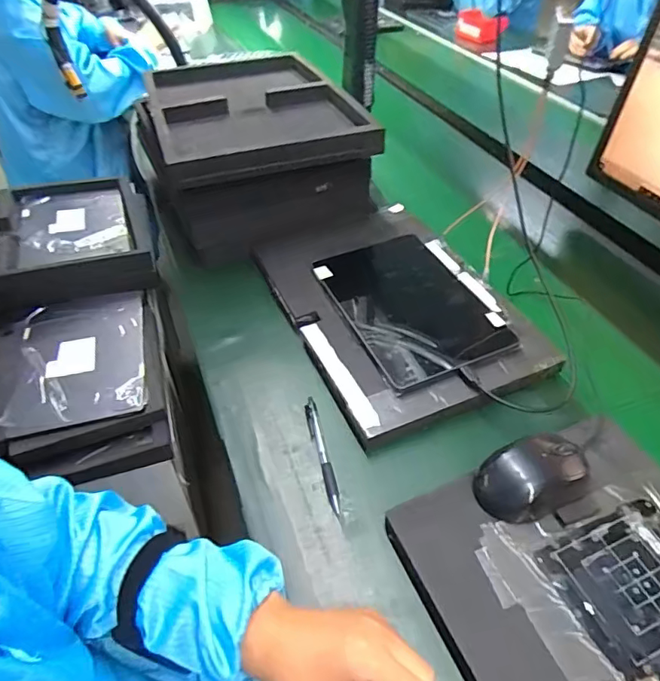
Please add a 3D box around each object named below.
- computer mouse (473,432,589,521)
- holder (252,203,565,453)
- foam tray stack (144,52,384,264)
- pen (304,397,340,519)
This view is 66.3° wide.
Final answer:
[{"bbox_3d":[0.187,0.128,0.470,0.103,0.035,0.063,-21,49,-20],"label":"computer mouse"},{"bbox_3d":[0.077,-0.058,0.678,0.260,0.042,0.381,-18,48,-17],"label":"holder"},{"bbox_3d":[-0.134,-0.330,0.849,0.305,0.162,0.433,-16,47,-15],"label":"foam tray stack"},{"bbox_3d":[-0.009,0.119,0.537,0.014,0.007,0.138,-10,46,-9],"label":"pen"}]

